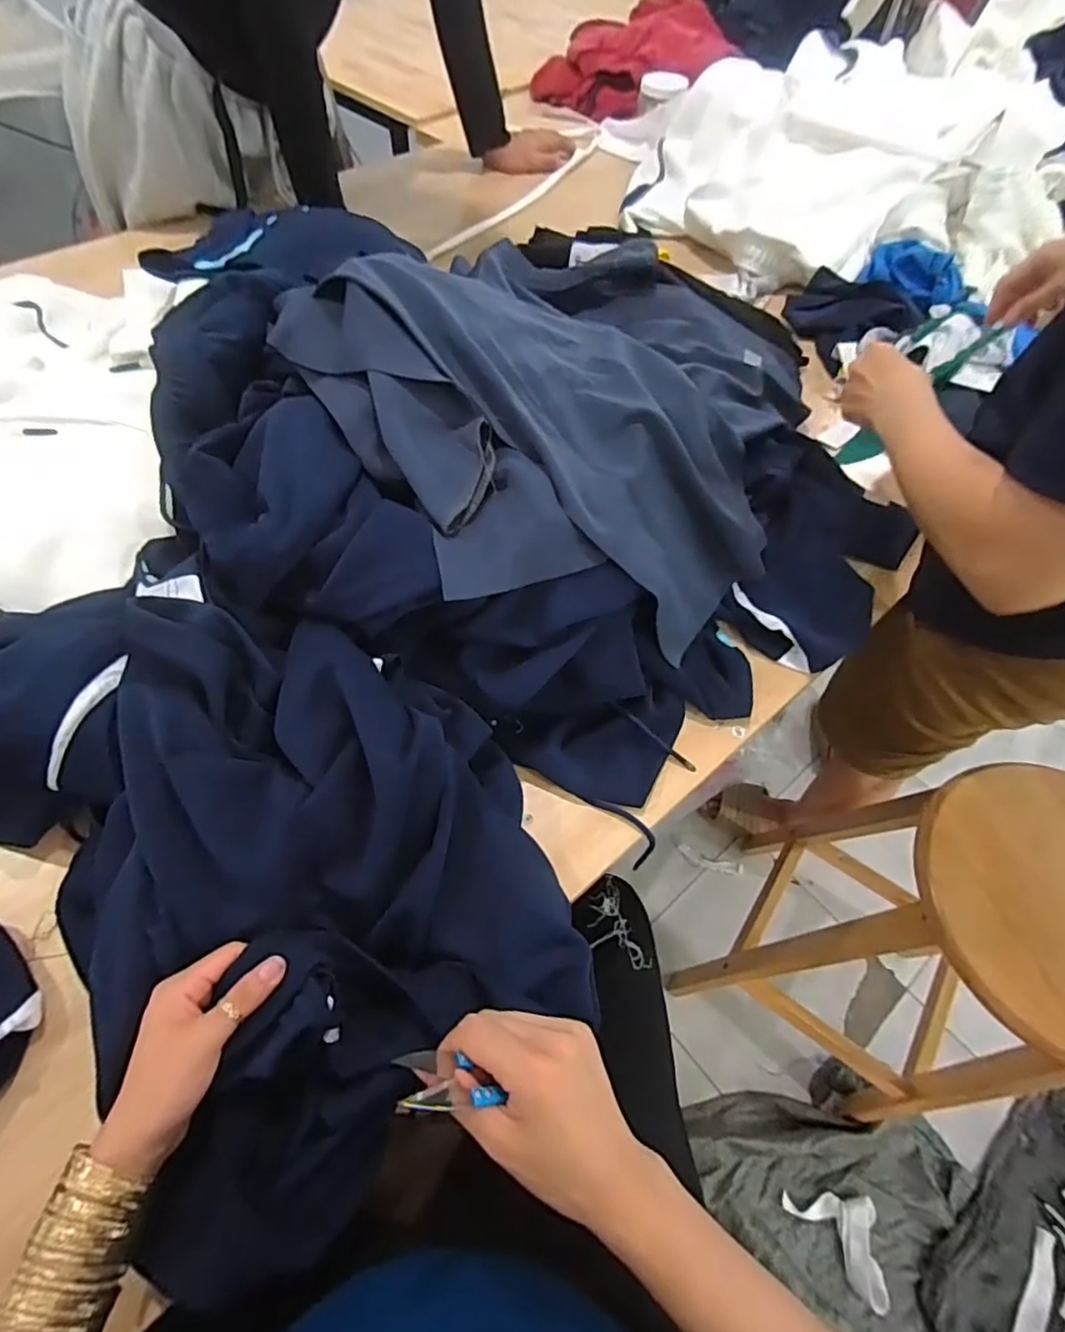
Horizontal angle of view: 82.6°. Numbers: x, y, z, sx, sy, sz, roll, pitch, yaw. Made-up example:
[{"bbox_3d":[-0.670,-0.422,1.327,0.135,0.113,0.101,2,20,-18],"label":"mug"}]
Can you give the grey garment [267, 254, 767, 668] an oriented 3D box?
[{"bbox_3d":[0.029,-0.188,0.542,0.336,0.209,0.347,-30,65,-18],"label":"grey garment"}]

